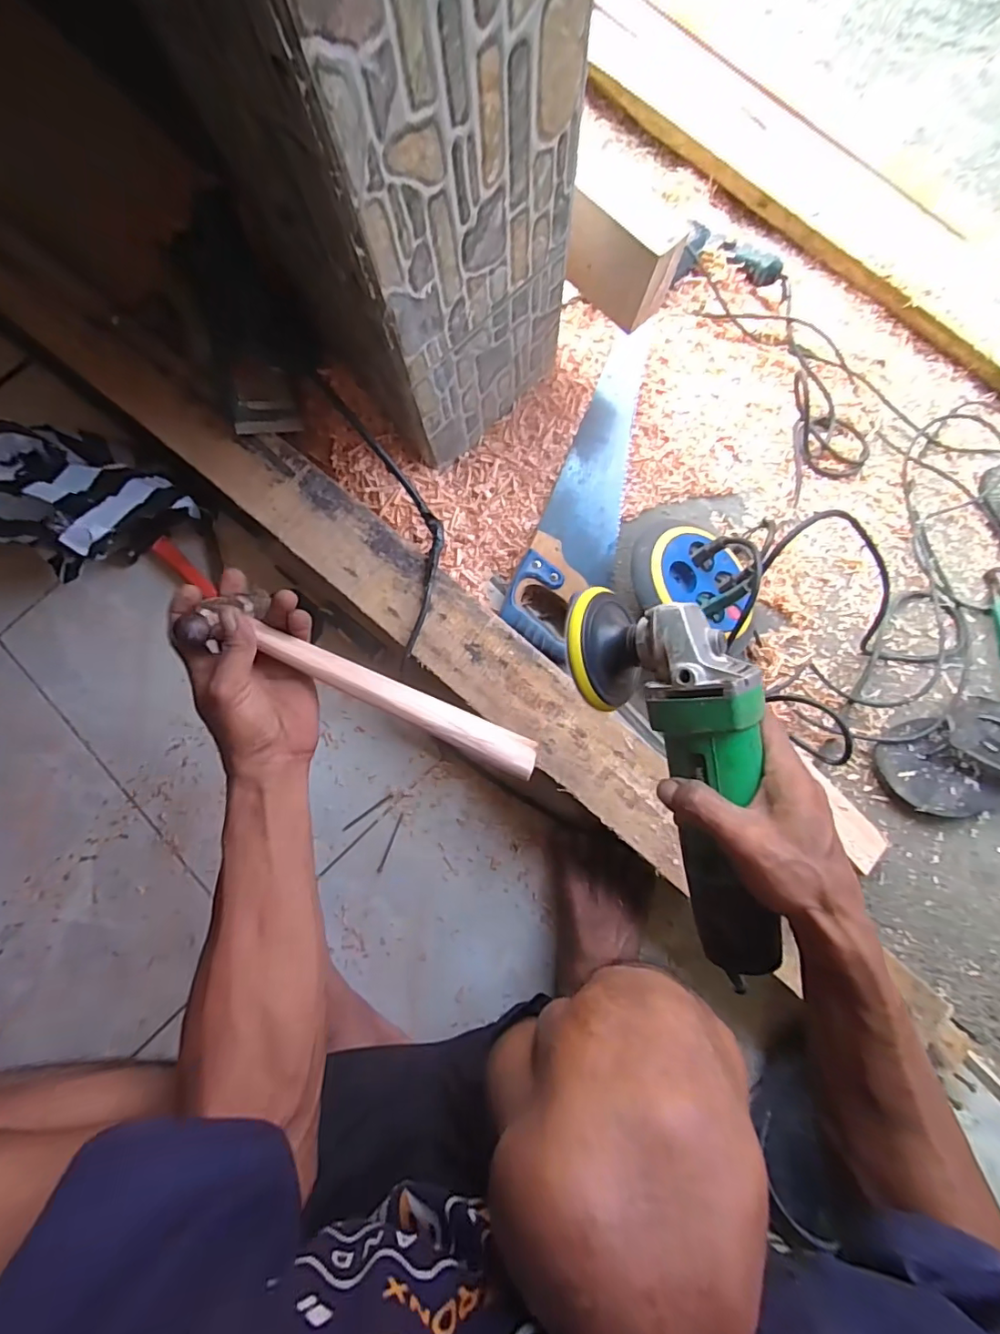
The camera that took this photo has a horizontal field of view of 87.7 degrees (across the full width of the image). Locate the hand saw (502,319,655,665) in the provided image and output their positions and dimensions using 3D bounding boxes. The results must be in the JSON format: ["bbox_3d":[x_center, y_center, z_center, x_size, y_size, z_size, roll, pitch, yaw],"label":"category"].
[{"bbox_3d":[0.128,-0.236,0.654,0.102,0.029,0.477,23,79,-3],"label":"hand saw"}]

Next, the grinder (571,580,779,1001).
[{"bbox_3d":[0.135,0.076,0.362,0.109,0.088,0.285,-18,89,1],"label":"grinder"}]

